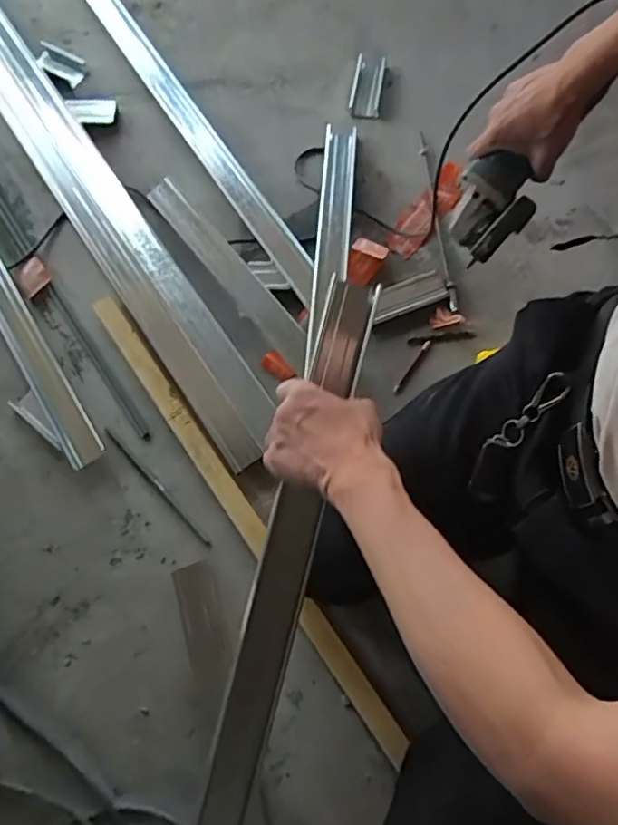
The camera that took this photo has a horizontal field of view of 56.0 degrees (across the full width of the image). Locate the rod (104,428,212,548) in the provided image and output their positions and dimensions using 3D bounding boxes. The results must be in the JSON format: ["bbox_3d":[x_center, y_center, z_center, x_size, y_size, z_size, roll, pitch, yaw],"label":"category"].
[{"bbox_3d":[-0.212,0.101,0.808,0.012,0.008,0.227,-43,76,-12],"label":"rod"}]

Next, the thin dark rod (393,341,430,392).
[{"bbox_3d":[0.151,-0.068,0.850,0.009,0.008,0.090,34,75,11],"label":"thin dark rod"}]

